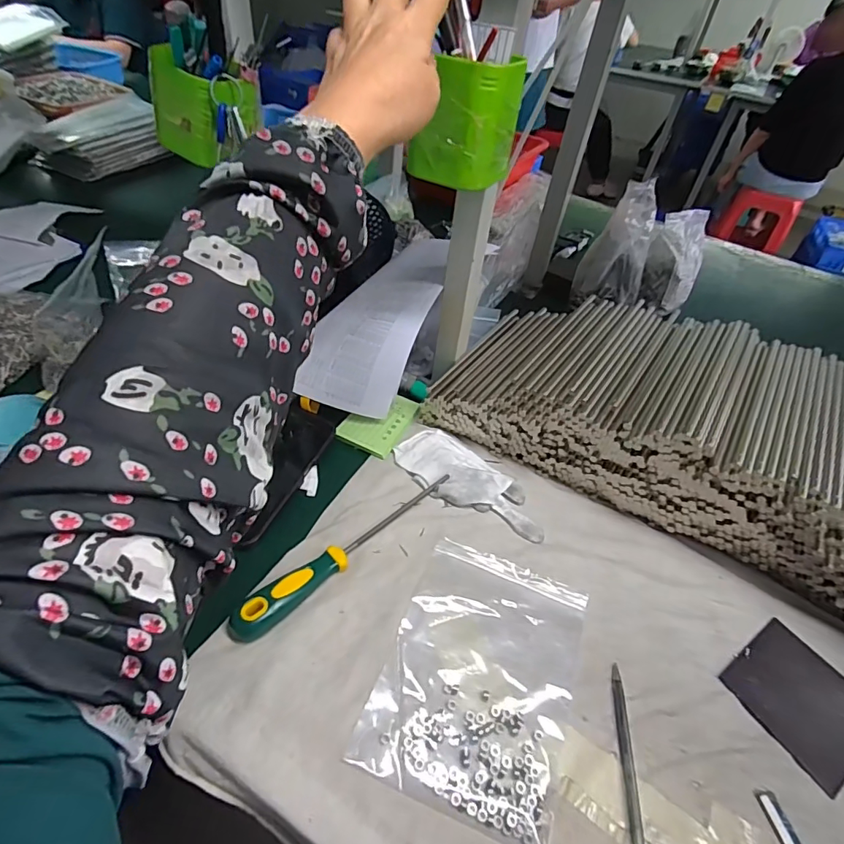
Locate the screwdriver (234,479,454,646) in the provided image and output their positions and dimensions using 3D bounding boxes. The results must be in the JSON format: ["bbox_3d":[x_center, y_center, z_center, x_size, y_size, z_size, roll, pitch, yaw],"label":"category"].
[{"bbox_3d":[-0.067,0.110,0.451,0.032,0.032,0.243,36,50,27],"label":"screwdriver"}]

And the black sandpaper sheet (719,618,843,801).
[{"bbox_3d":[0.324,0.234,0.407,0.099,0.007,0.099,-23,54,-25],"label":"black sandpaper sheet"}]

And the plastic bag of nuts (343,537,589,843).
[{"bbox_3d":[0.050,0.201,0.395,0.147,0.014,0.198,19,45,12],"label":"plastic bag of nuts"}]

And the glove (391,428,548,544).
[{"bbox_3d":[0.052,0.066,0.523,0.179,0.012,0.073,34,49,25],"label":"glove"}]

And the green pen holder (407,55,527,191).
[{"bbox_3d":[0.033,-0.232,0.371,0.075,0.078,0.059,18,44,11],"label":"green pen holder"}]

